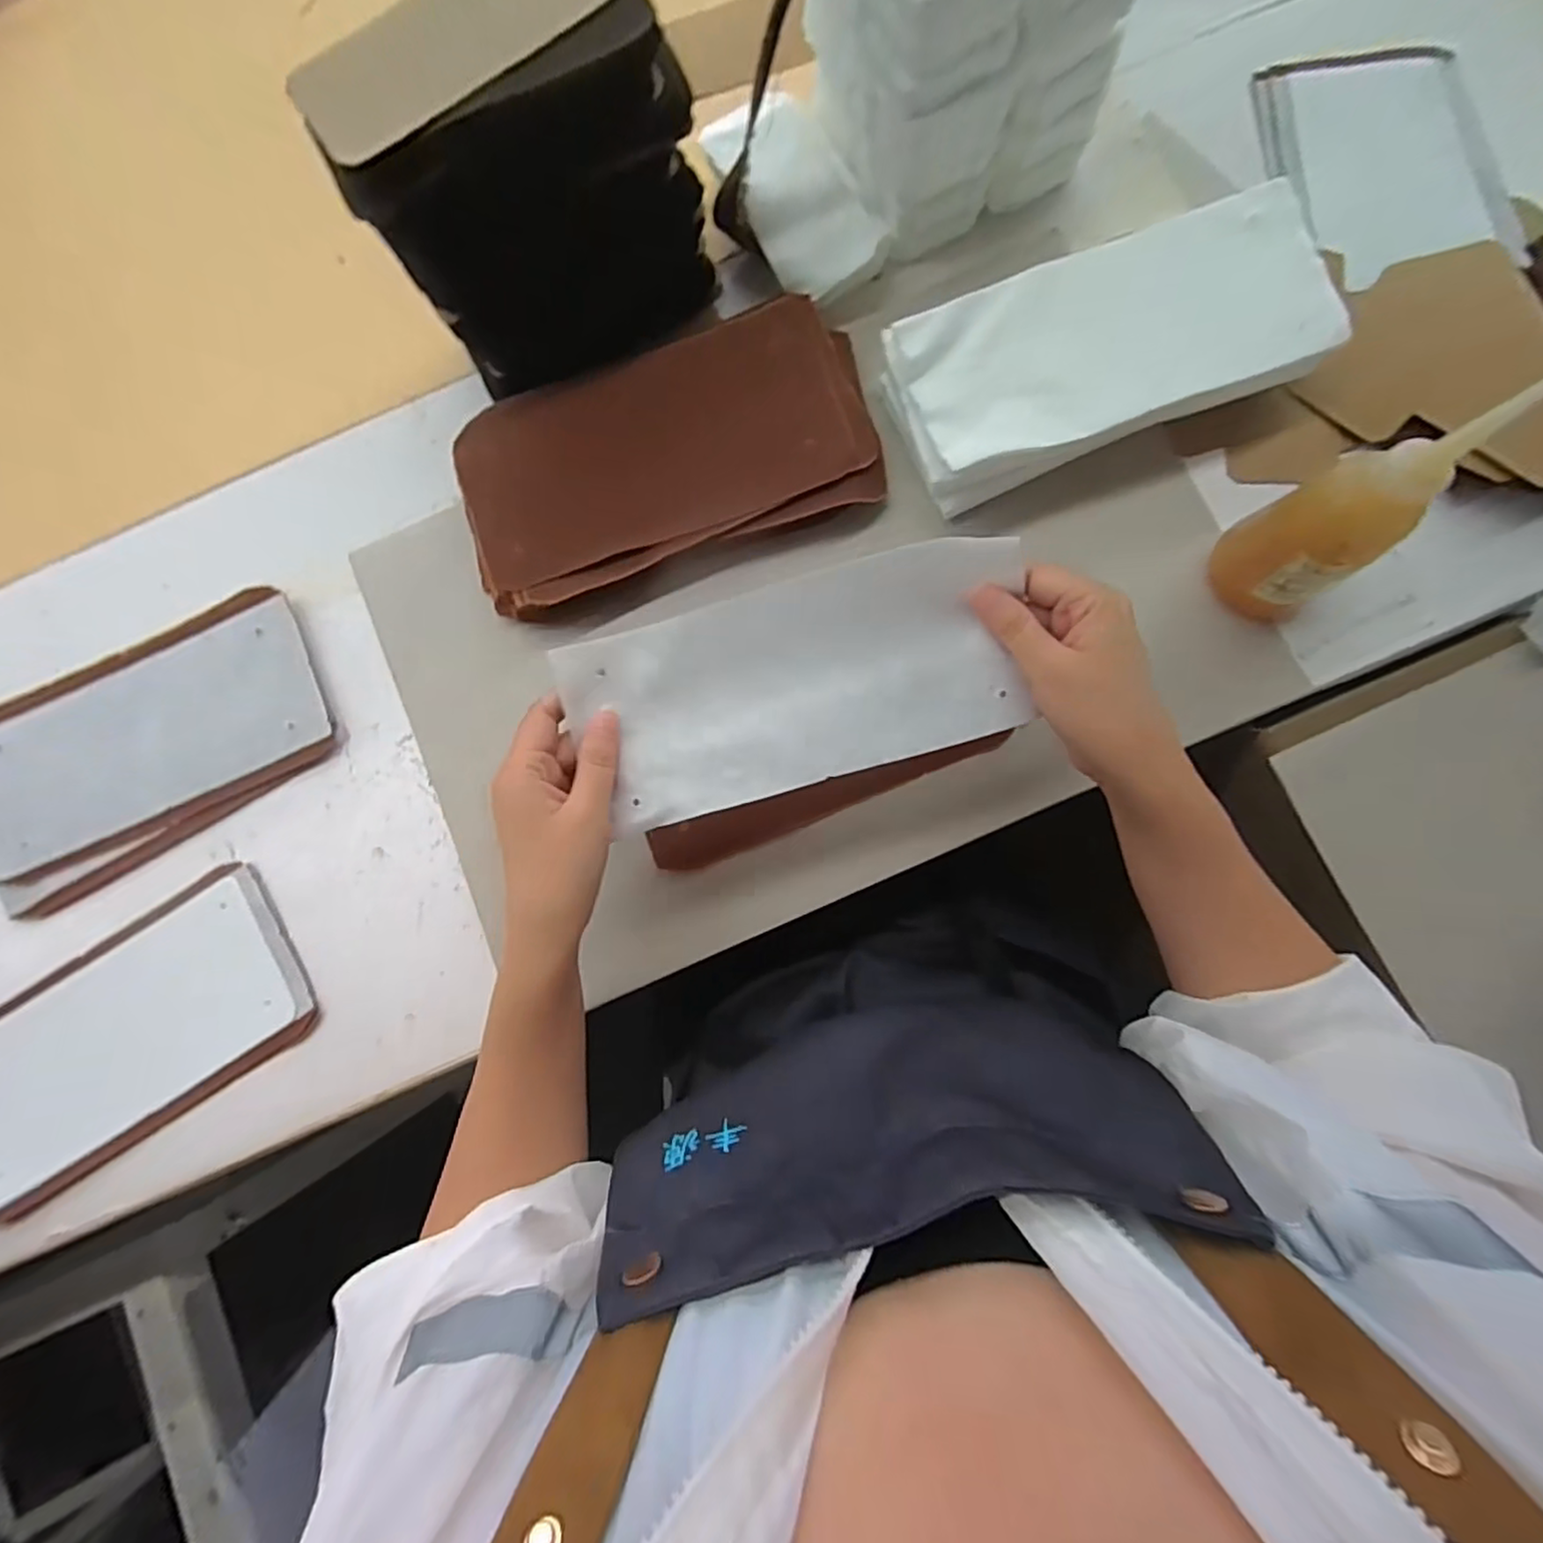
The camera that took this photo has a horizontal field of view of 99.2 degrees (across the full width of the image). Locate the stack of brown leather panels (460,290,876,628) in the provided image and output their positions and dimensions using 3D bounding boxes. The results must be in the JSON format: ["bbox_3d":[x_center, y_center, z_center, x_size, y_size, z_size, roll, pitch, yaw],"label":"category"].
[{"bbox_3d":[-0.073,-0.218,0.448,0.277,0.031,0.158,-18,83,1],"label":"stack of brown leather panels"}]

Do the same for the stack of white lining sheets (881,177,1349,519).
[{"bbox_3d":[0.208,-0.265,0.422,0.251,0.056,0.117,-20,83,1],"label":"stack of white lining sheets"}]

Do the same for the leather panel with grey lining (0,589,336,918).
[{"bbox_3d":[-0.441,-0.023,0.460,0.248,0.010,0.147,-27,83,0],"label":"leather panel with grey lining"}]

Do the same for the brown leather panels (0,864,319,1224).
[{"bbox_3d":[-0.435,0.178,0.435,0.249,0.016,0.128,-33,83,-1],"label":"brown leather panels"}]

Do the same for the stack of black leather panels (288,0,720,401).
[{"bbox_3d":[-0.141,-0.353,0.401,0.187,0.153,0.095,-31,83,-1],"label":"stack of black leather panels"}]

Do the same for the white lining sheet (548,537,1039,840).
[{"bbox_3d":[0.012,-0.047,0.349,0.235,0.027,0.106,-15,83,2],"label":"white lining sheet"}]

